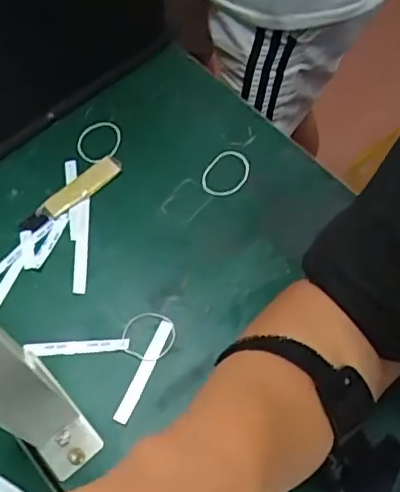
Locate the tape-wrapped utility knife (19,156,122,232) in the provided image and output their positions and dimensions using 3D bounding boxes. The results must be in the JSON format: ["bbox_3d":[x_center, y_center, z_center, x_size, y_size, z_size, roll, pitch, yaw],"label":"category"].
[{"bbox_3d":[-0.117,-0.049,0.543,0.105,0.009,0.025,-39,68,-19],"label":"tape-wrapped utility knife"}]

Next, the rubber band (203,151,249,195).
[{"bbox_3d":[0.024,-0.068,0.550,0.037,0.004,0.056,33,66,17],"label":"rubber band"}]

